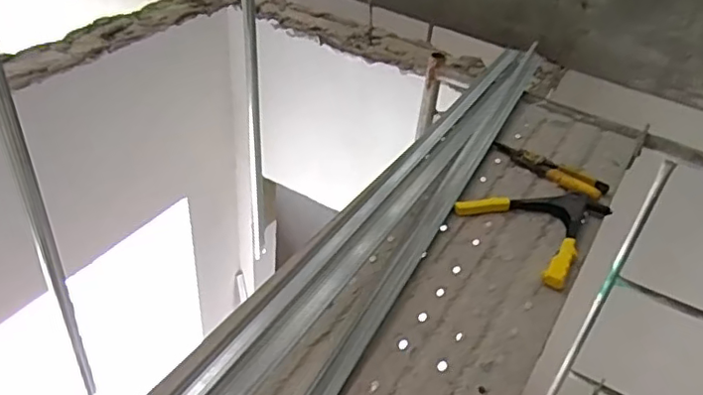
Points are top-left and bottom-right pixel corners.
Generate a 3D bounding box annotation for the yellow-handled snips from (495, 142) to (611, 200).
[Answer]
[{"bbox_3d":[0.399,-0.060,1.190,0.231,0.021,0.060,27,43,23],"label":"yellow-handled snips"}]

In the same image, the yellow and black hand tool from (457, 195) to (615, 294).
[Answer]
[{"bbox_3d":[0.356,0.037,1.080,0.249,0.031,0.234,-24,48,-32],"label":"yellow and black hand tool"}]

